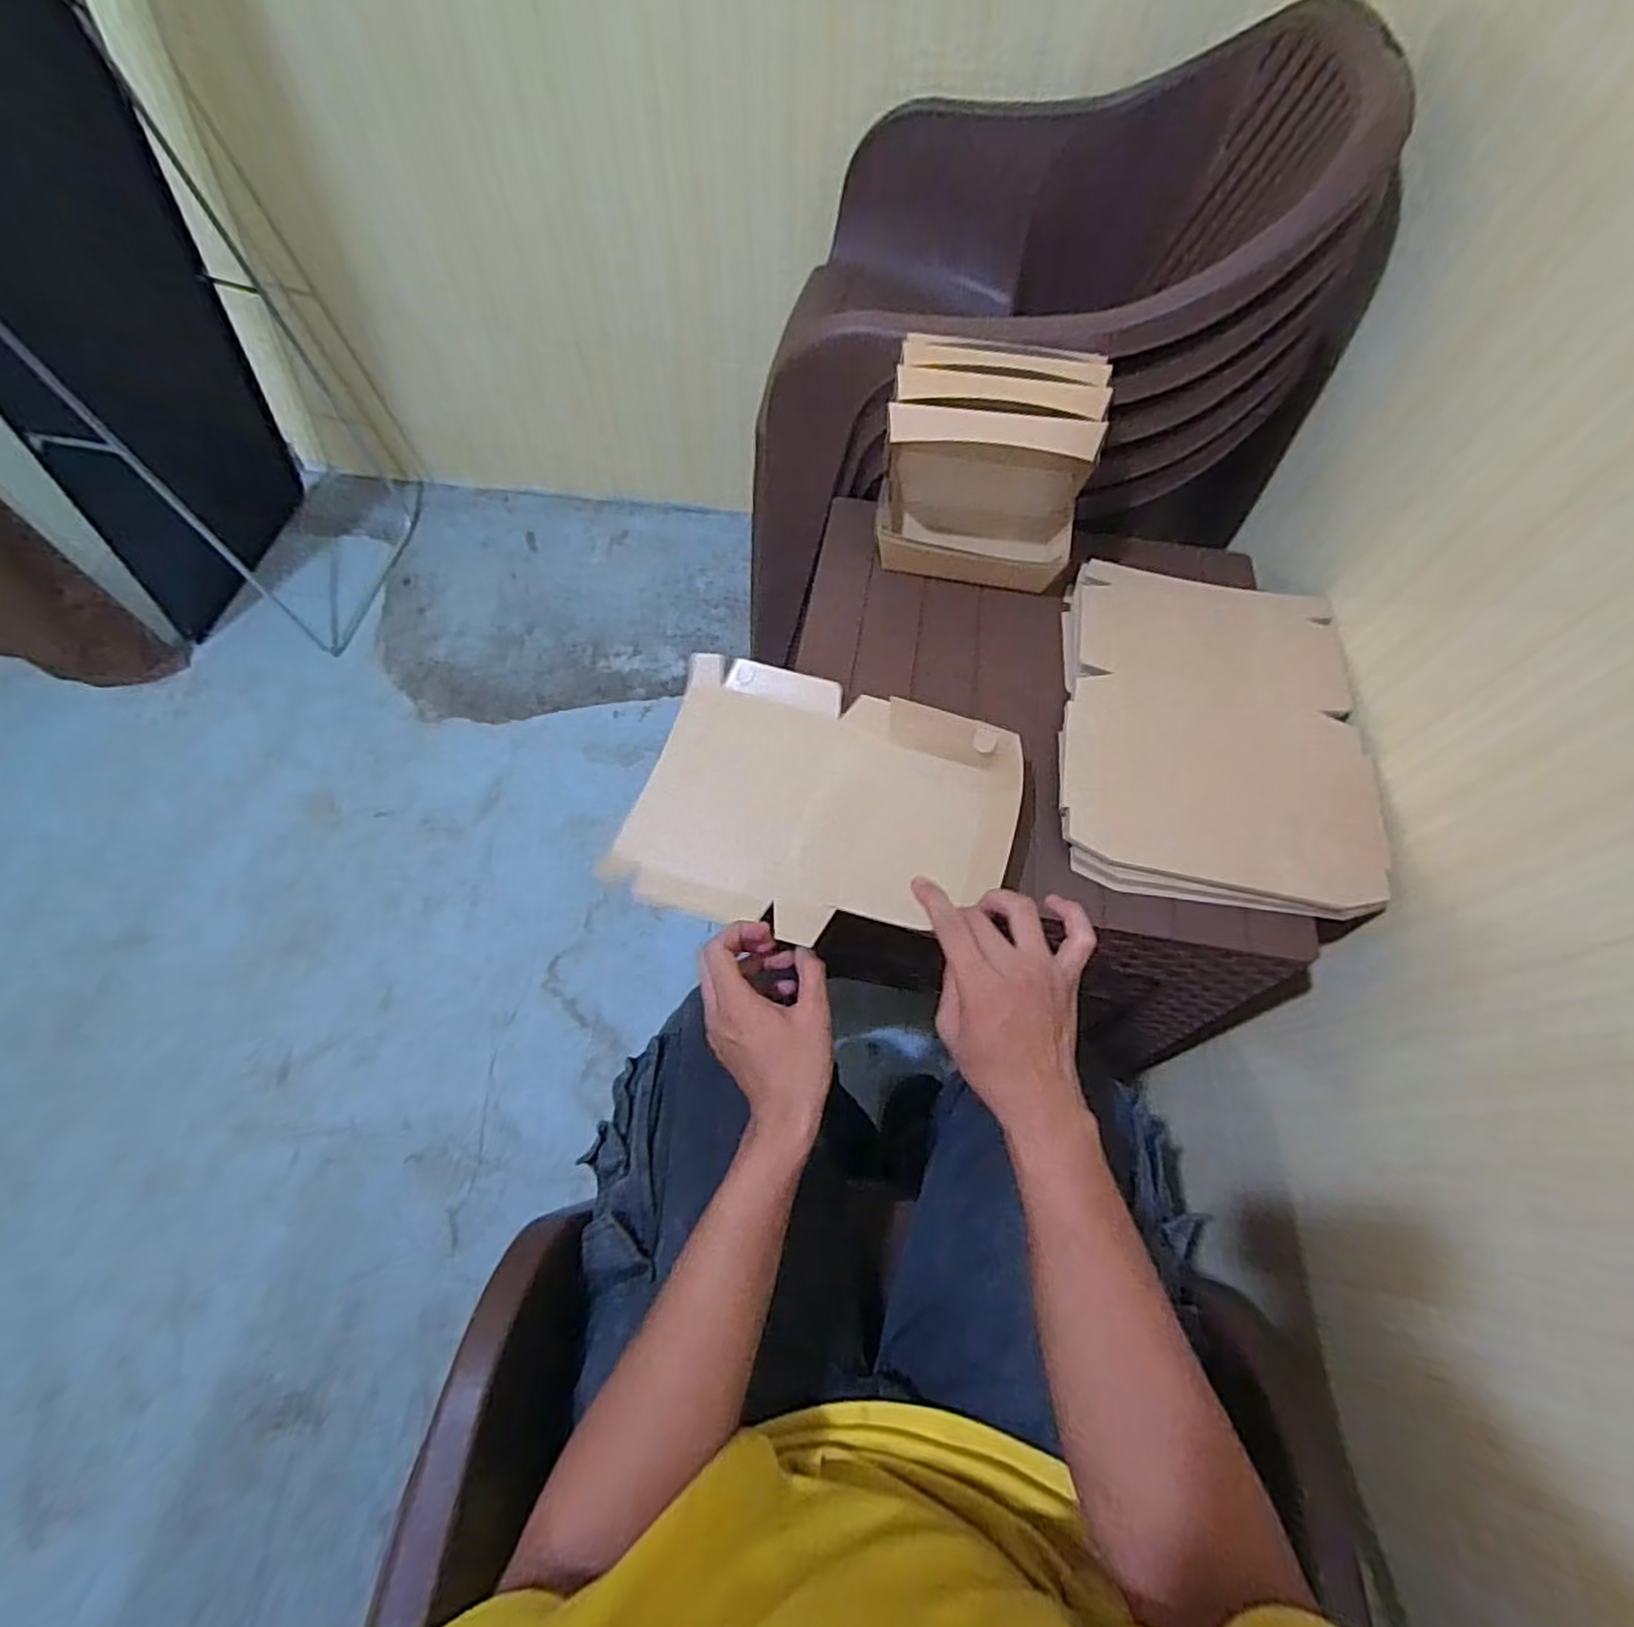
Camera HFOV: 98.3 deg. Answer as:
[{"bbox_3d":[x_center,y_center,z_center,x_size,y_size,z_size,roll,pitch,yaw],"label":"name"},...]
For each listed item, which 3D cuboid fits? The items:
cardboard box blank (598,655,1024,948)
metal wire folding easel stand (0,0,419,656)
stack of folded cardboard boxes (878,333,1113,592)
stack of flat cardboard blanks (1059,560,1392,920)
[{"bbox_3d":[0.004,-0.014,0.574,0.294,0.050,0.226,15,63,4],"label":"cardboard box blank"},{"bbox_3d":[-0.952,-0.684,1.151,0.201,0.711,0.486,19,63,6],"label":"metal wire folding easel stand"},{"bbox_3d":[0.157,-0.322,0.669,0.180,0.156,0.137,7,63,0],"label":"stack of folded cardboard boxes"},{"bbox_3d":[0.344,-0.078,0.621,0.254,0.024,0.323,8,63,1],"label":"stack of flat cardboard blanks"}]

